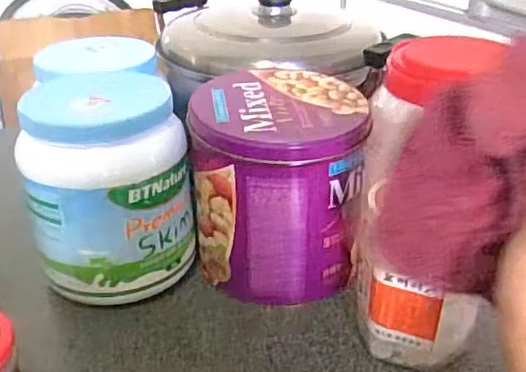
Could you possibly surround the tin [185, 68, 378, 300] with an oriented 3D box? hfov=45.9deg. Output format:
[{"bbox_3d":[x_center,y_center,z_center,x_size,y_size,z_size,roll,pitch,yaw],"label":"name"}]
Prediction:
[{"bbox_3d":[0.011,0.001,0.555,0.139,0.162,0.136,-3,29,-4],"label":"tin"}]

